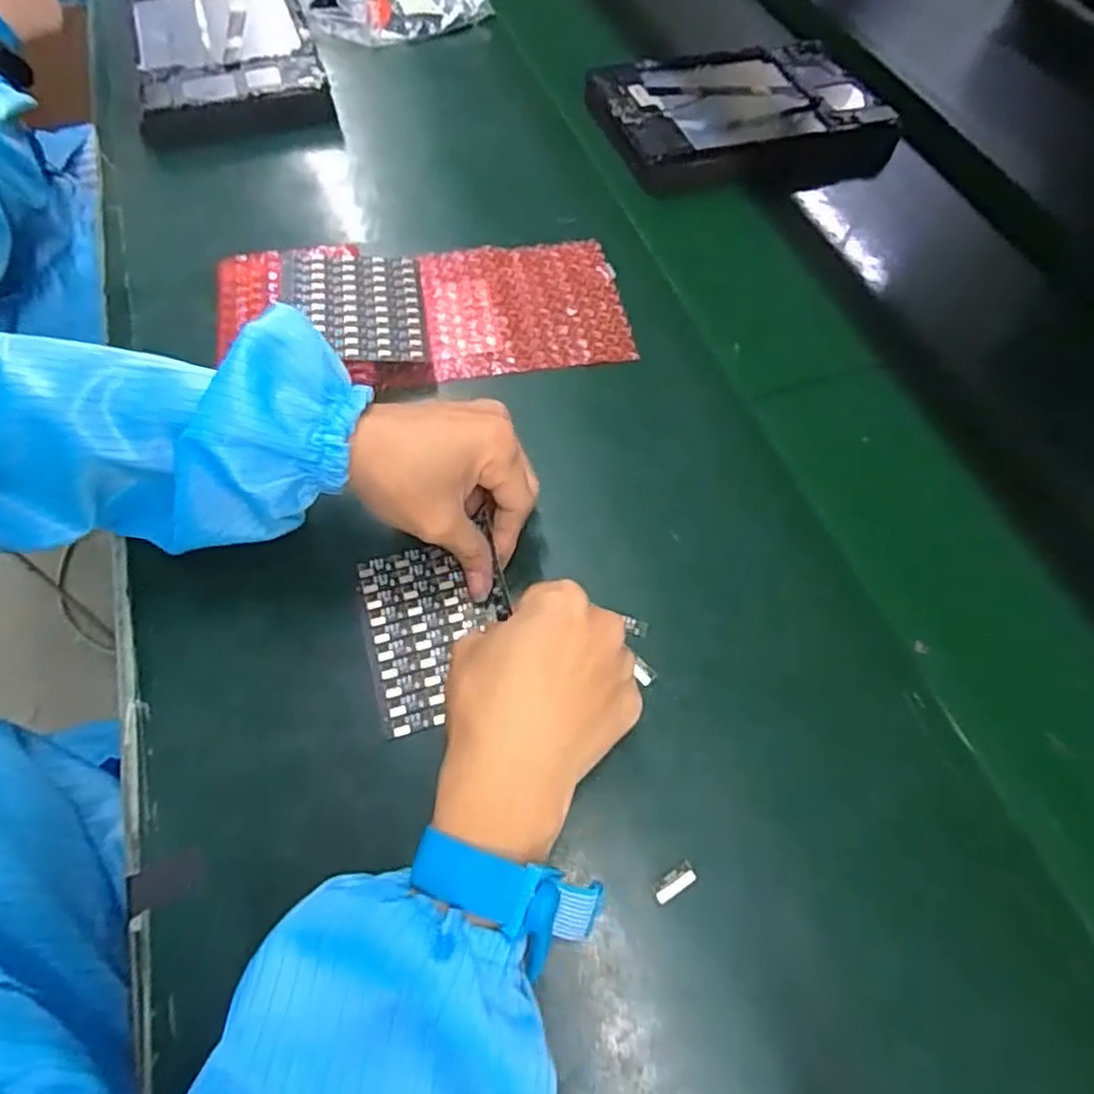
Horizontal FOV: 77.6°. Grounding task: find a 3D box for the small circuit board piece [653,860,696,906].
[{"bbox_3d":[0.057,0.150,0.304,0.021,0.004,0.009,-30,65,-17],"label":"small circuit board piece"}]

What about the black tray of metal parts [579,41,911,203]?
[{"bbox_3d":[0.171,-0.380,0.600,0.240,0.033,0.170,-15,62,-5],"label":"black tray of metal parts"}]

